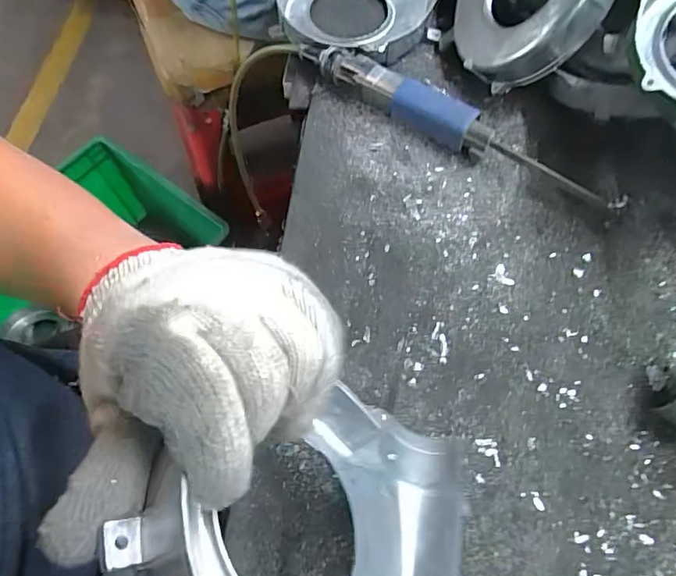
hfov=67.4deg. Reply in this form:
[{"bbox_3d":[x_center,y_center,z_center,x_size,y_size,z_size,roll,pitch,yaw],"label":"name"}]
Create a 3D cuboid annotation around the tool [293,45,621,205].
[{"bbox_3d":[0.089,-0.143,0.432,0.287,0.034,0.028,31,71,16],"label":"tool"}]

